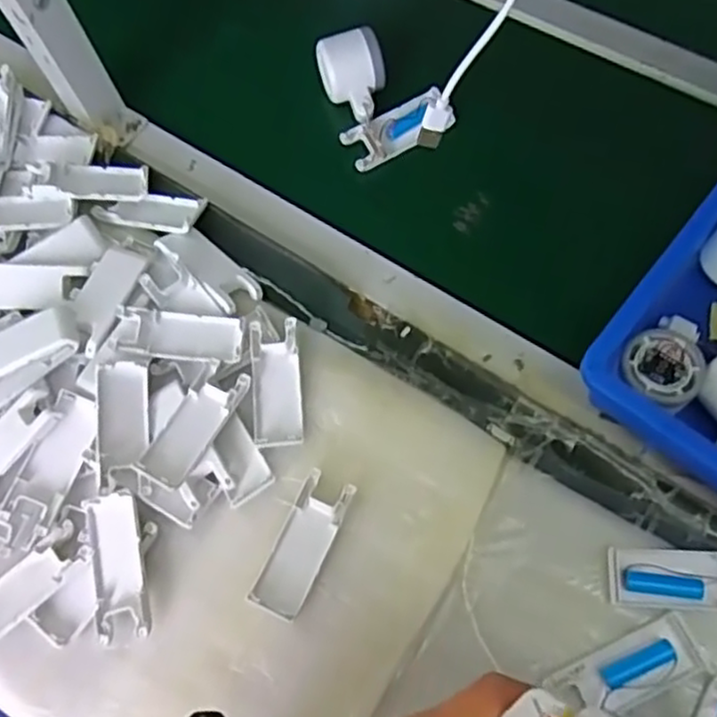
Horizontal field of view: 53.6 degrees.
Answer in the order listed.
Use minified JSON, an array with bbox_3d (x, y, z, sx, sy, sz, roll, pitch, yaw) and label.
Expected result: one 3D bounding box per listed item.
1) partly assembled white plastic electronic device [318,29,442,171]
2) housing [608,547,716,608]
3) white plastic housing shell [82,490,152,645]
[{"bbox_3d":[0.022,-0.246,0.668,0.094,0.061,0.119,-16,68,-4],"label":"partly assembled white plastic electronic device"},{"bbox_3d":[0.230,0.153,0.493,0.106,0.015,0.039,2,68,3],"label":"housing"},{"bbox_3d":[-0.177,0.151,0.519,0.039,0.015,0.101,-12,68,-2],"label":"white plastic housing shell"}]

